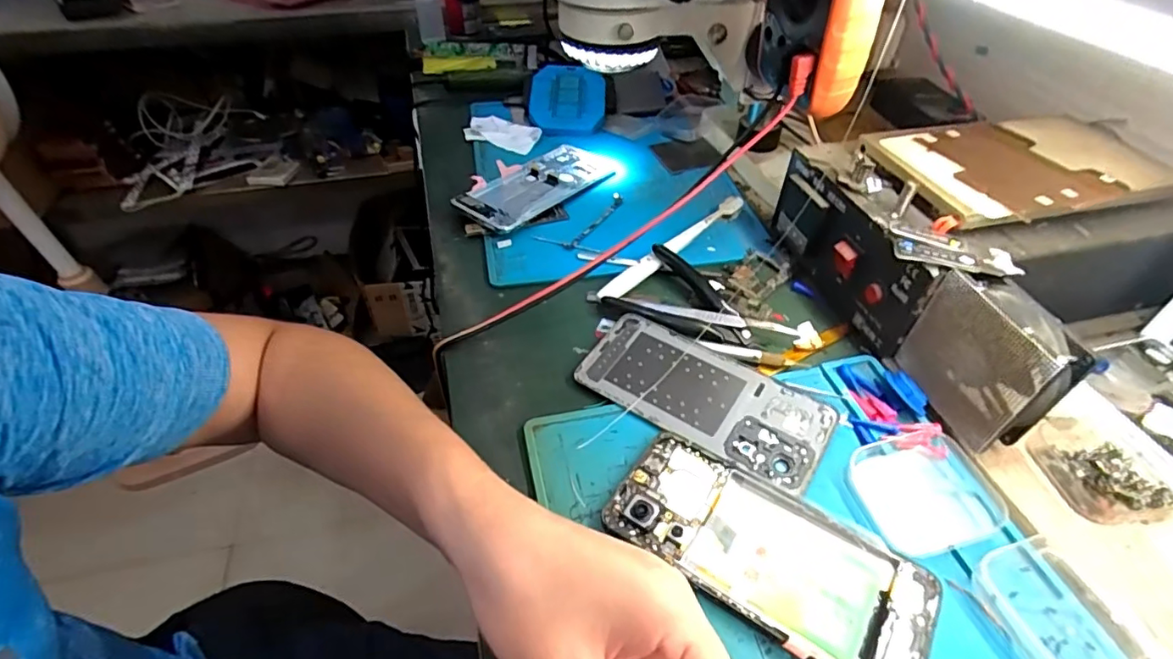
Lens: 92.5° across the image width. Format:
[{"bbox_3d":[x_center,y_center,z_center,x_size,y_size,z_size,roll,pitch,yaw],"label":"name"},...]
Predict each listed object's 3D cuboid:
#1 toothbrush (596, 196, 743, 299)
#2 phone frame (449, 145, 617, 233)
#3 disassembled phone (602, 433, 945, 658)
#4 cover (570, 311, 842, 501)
[{"bbox_3d":[0.075,-0.072,0.478,0.016,0.016,0.179,35,54,30],"label":"toothbrush"},{"bbox_3d":[-0.046,-0.142,0.550,0.068,0.015,0.165,32,53,28],"label":"phone frame"},{"bbox_3d":[0.092,0.114,0.290,0.160,0.008,0.074,27,51,25],"label":"disassembled phone"},{"bbox_3d":[0.074,0.042,0.364,0.159,0.007,0.075,28,51,25],"label":"cover"}]

